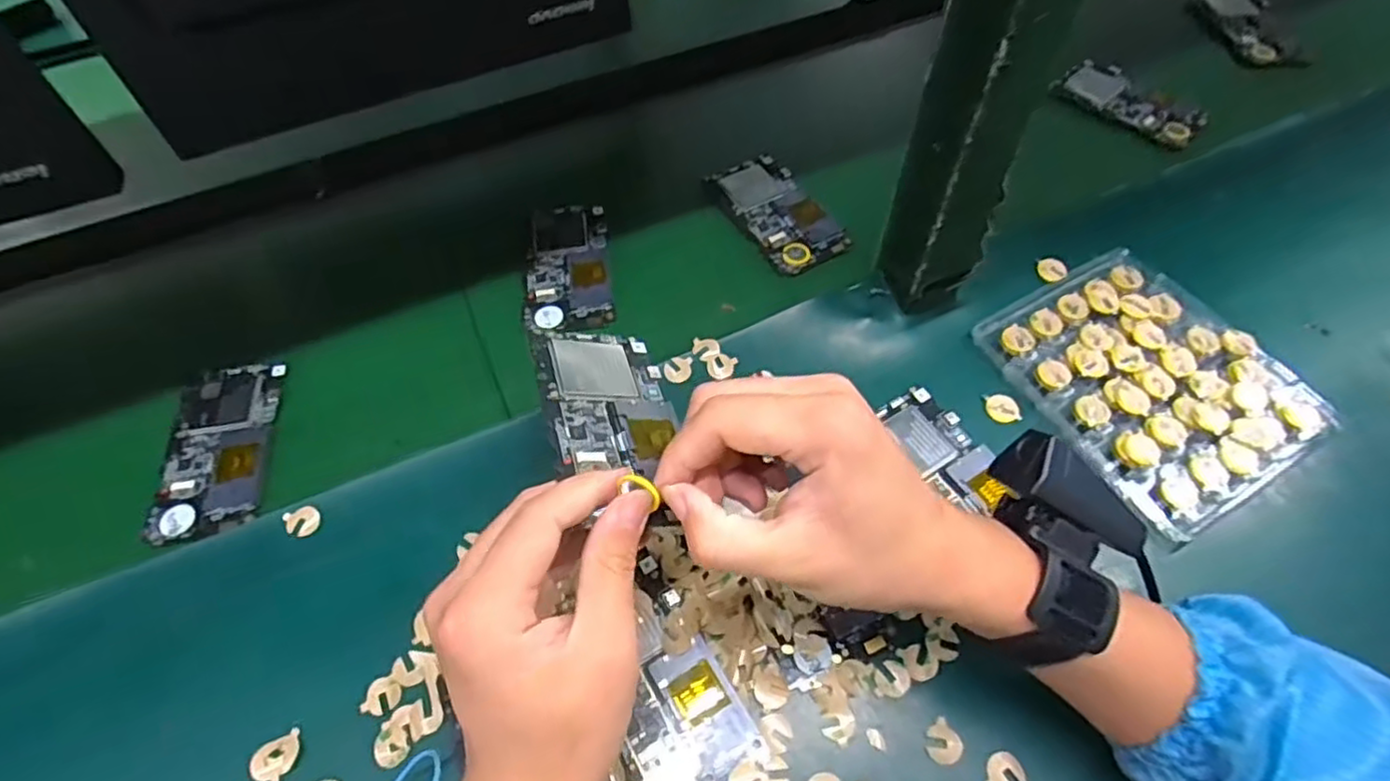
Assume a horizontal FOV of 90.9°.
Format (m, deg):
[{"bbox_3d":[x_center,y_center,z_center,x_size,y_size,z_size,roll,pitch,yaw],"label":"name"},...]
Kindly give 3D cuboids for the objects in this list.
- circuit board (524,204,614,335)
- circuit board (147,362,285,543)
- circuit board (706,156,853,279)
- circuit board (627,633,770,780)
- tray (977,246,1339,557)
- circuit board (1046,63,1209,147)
[{"bbox_3d":[-0.096,-0.097,0.521,0.062,0.004,0.124,-6,57,-3],"label":"circuit board"},{"bbox_3d":[-0.308,0.036,0.444,0.065,0.007,0.123,-9,57,-5],"label":"circuit board"},{"bbox_3d":[0.064,-0.145,0.547,0.065,0.009,0.121,-27,60,-16],"label":"circuit board"},{"bbox_3d":[-0.006,0.168,0.338,0.064,0.009,0.069,-26,60,-16],"label":"circuit board"},{"bbox_3d":[0.288,-0.010,0.437,0.144,0.021,0.171,-26,60,-15],"label":"tray"},{"bbox_3d":[0.386,-0.257,0.611,0.055,0.010,0.126,-32,56,-1],"label":"circuit board"}]

